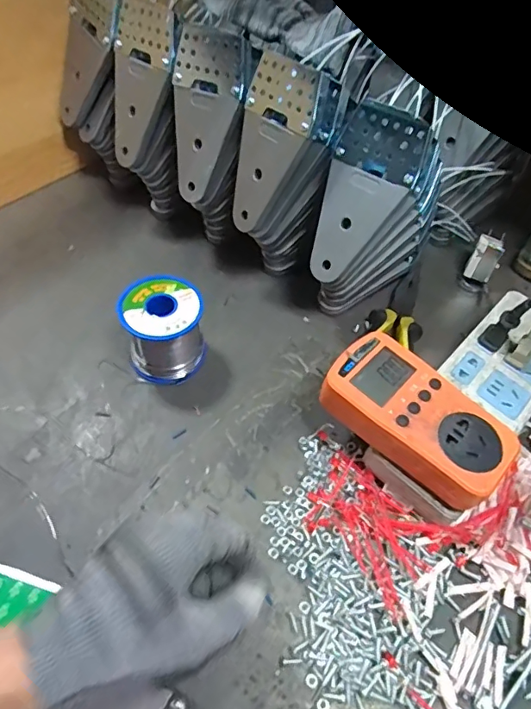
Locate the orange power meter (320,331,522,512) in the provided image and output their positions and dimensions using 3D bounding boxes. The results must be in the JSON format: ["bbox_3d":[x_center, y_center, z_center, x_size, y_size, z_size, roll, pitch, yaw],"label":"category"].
[{"bbox_3d":[0.106,0.042,0.348,0.127,0.032,0.069,35,59,20],"label":"orange power meter"}]

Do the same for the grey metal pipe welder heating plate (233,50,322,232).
[{"bbox_3d":[0.000,-0.166,0.410,0.065,0.130,0.011,34,31,22],"label":"grey metal pipe welder heating plate"}]

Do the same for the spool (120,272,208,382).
[{"bbox_3d":[-0.084,-0.021,0.425,0.063,0.064,0.067,0,54,0],"label":"spool"}]

